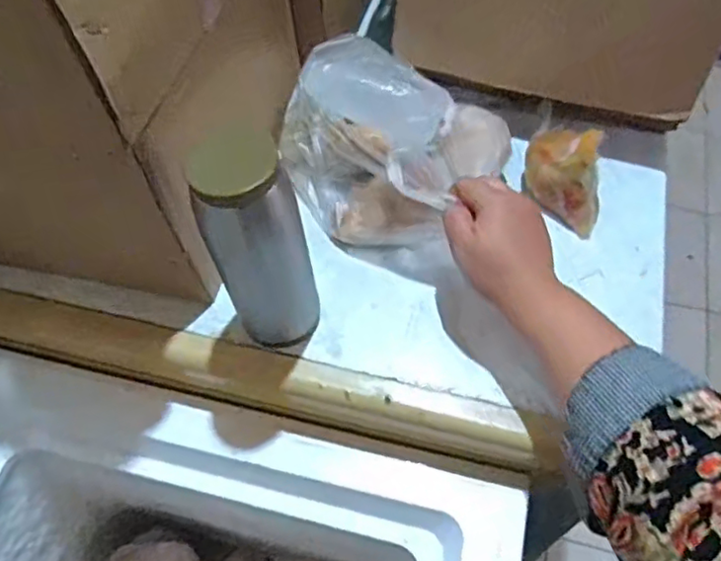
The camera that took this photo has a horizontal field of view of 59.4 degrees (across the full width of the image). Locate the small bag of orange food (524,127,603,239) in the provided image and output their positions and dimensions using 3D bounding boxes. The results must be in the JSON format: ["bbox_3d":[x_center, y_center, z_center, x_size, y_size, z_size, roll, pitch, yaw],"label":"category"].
[{"bbox_3d":[0.202,-0.106,0.610,0.088,0.071,0.081,20,55,11],"label":"small bag of orange food"}]

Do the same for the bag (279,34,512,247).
[{"bbox_3d":[0.018,-0.128,0.604,0.201,0.109,0.151,29,57,17],"label":"bag"}]

